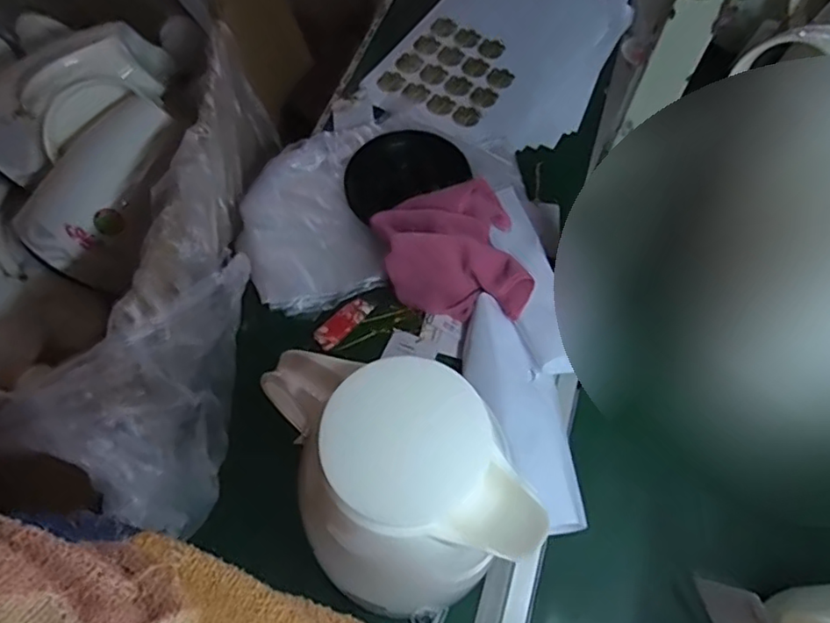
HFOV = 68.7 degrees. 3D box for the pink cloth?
[{"bbox_3d":[0.034,-0.063,0.620,0.137,0.063,0.153,-4,63,-4],"label":"pink cloth"}]

